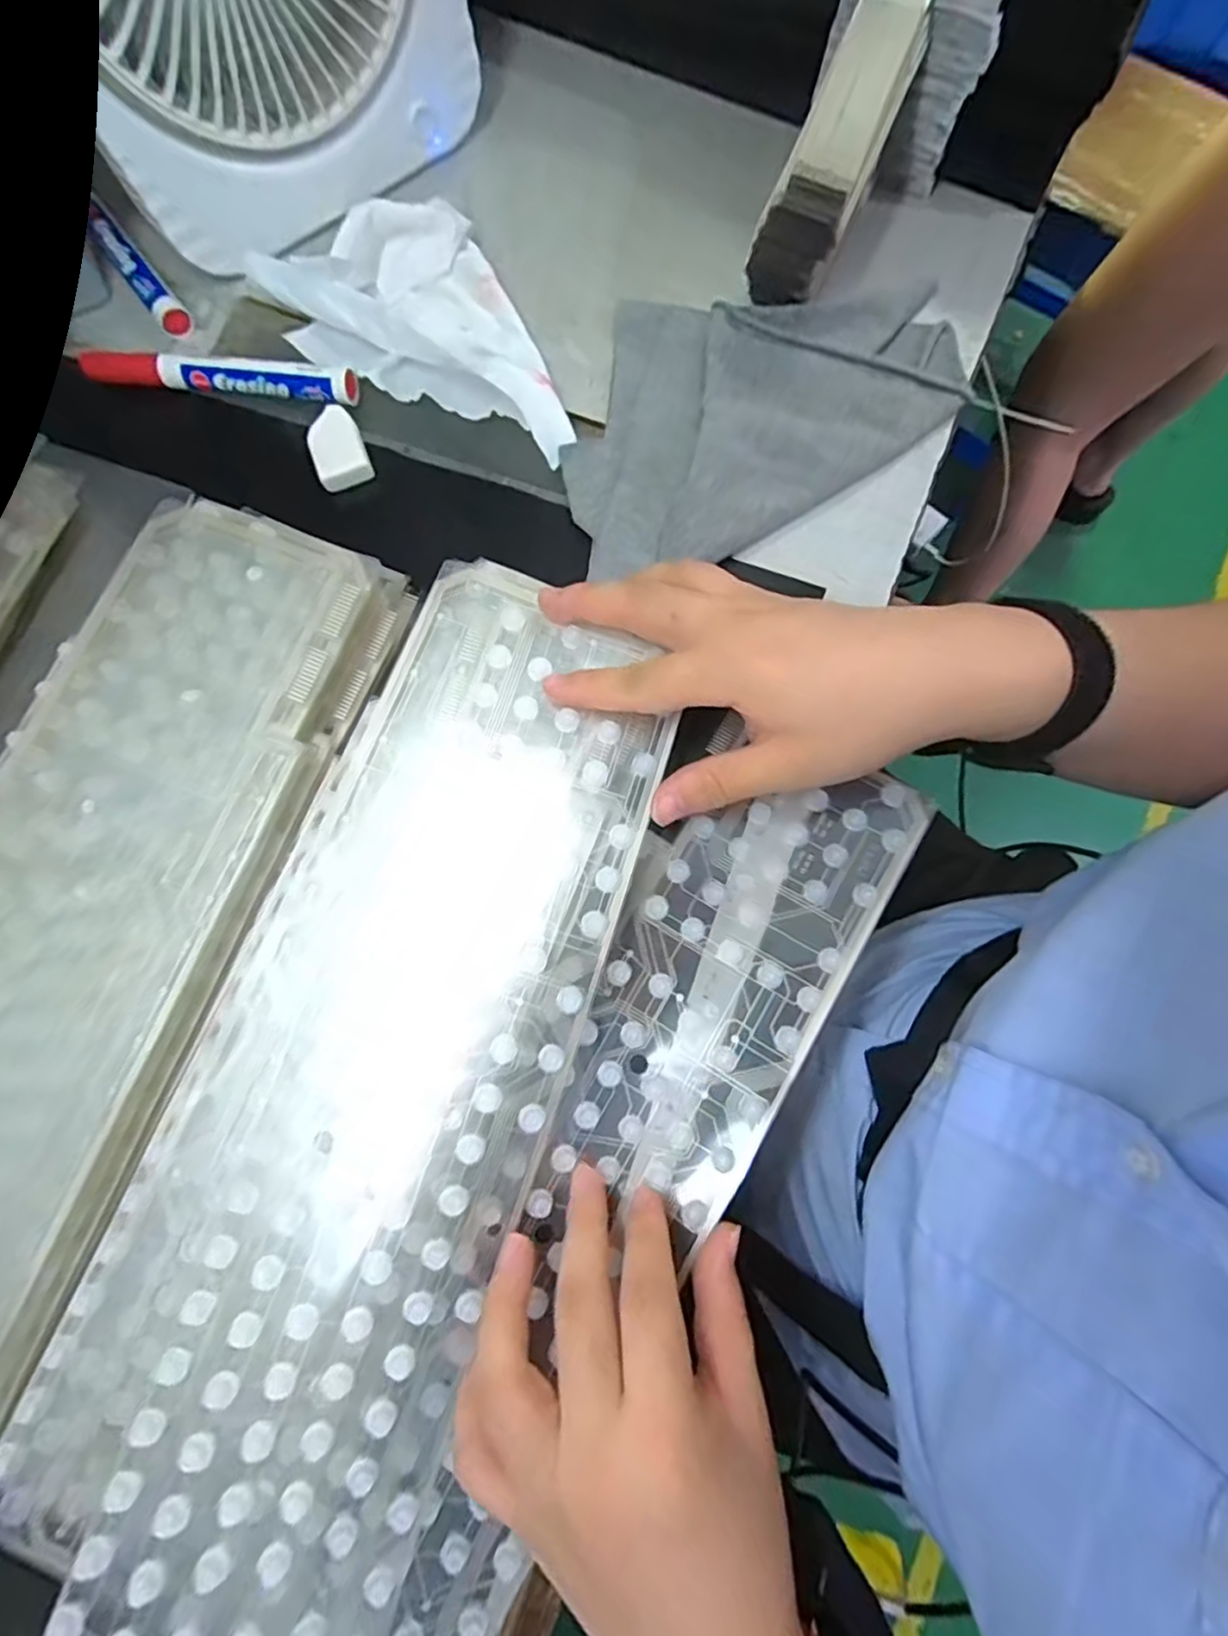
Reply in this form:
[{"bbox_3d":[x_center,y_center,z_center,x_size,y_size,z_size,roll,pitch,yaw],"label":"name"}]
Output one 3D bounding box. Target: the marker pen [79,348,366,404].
[{"bbox_3d":[-0.206,-0.231,0.345,0.144,0.016,0.016,7,79,2],"label":"marker pen"}]

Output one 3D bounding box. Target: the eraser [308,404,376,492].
[{"bbox_3d":[-0.143,-0.190,0.340,0.027,0.011,0.043,-23,79,-4],"label":"eraser"}]

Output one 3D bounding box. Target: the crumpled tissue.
[{"bbox_3d":[-0.092,-0.268,0.342,0.184,0.041,0.092,27,81,6],"label":"crumpled tissue"}]

